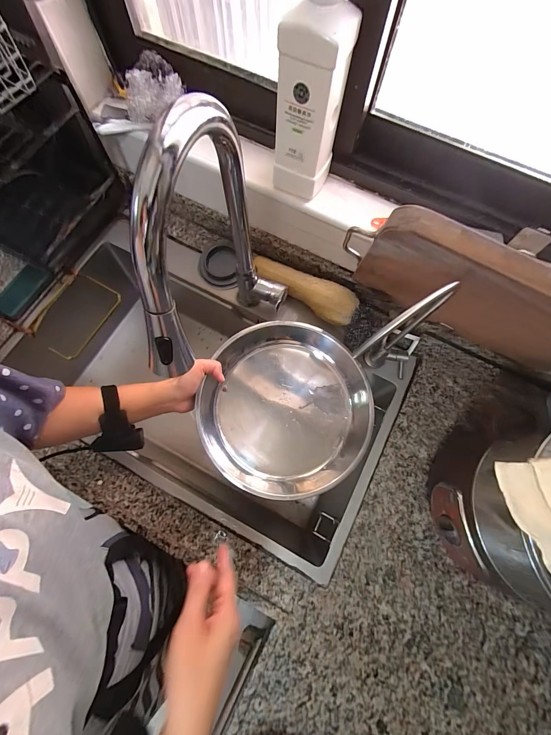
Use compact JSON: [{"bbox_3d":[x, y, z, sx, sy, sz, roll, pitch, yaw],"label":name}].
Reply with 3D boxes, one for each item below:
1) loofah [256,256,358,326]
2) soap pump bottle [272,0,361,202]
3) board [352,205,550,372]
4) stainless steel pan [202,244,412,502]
[{"bbox_3d":[0.053,-0.162,0.584,0.226,0.055,0.064,34,76,7],"label":"loofah"},{"bbox_3d":[0.047,-0.358,0.401,0.079,0.277,0.070,29,75,7],"label":"soap pump bottle"},{"bbox_3d":[0.284,-0.083,0.426,0.356,0.281,0.026,27,93,-2],"label":"board"},{"bbox_3d":[0.019,0.064,0.502,0.278,0.052,0.267,0,74,-2],"label":"stainless steel pan"}]

